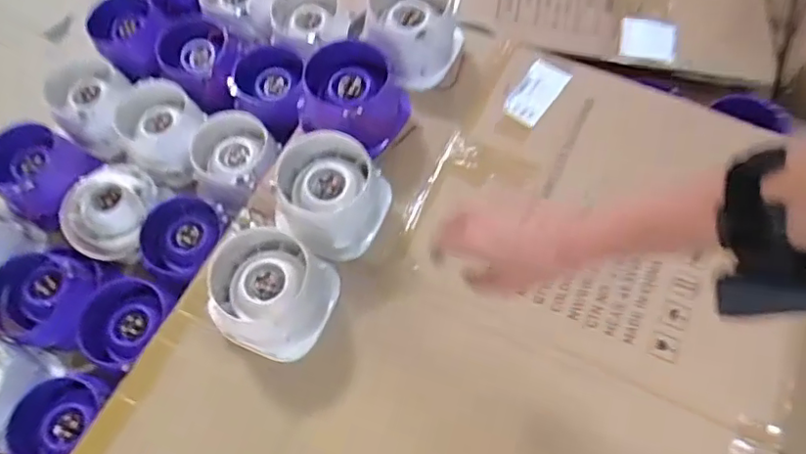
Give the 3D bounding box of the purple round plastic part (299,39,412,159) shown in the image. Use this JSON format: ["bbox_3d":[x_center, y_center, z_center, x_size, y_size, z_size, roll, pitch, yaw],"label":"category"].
[{"bbox_3d":[-0.069,-0.171,0.816,0.125,0.147,0.116,-1,65,1],"label":"purple round plastic part"}]

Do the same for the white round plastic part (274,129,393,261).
[{"bbox_3d":[-0.097,-0.038,0.752,0.132,0.106,0.126,-1,65,1],"label":"white round plastic part"}]

